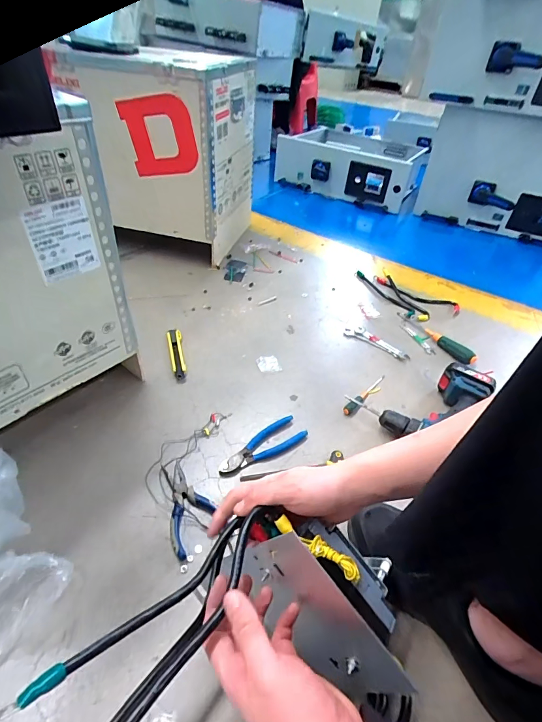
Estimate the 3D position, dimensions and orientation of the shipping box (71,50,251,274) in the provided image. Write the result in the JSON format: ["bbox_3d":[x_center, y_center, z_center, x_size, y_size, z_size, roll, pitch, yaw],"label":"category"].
[{"bbox_3d":[-0.264,-0.580,1.039,0.363,0.408,0.317,12,43,9],"label":"shipping box"}]

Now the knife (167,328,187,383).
[{"bbox_3d":[-0.204,-0.014,0.803,0.031,0.014,0.161,-8,44,-13],"label":"knife"}]

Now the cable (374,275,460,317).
[{"bbox_3d":[0.404,-0.191,1.055,0.253,0.009,0.069,29,48,24],"label":"cable"}]

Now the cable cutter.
[{"bbox_3d":[-0.017,0.148,0.648,0.160,0.014,0.054,-22,48,-26],"label":"cable cutter"}]

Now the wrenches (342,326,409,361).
[{"bbox_3d":[0.248,-0.045,0.874,0.158,0.006,0.045,29,48,25],"label":"wrenches"}]

